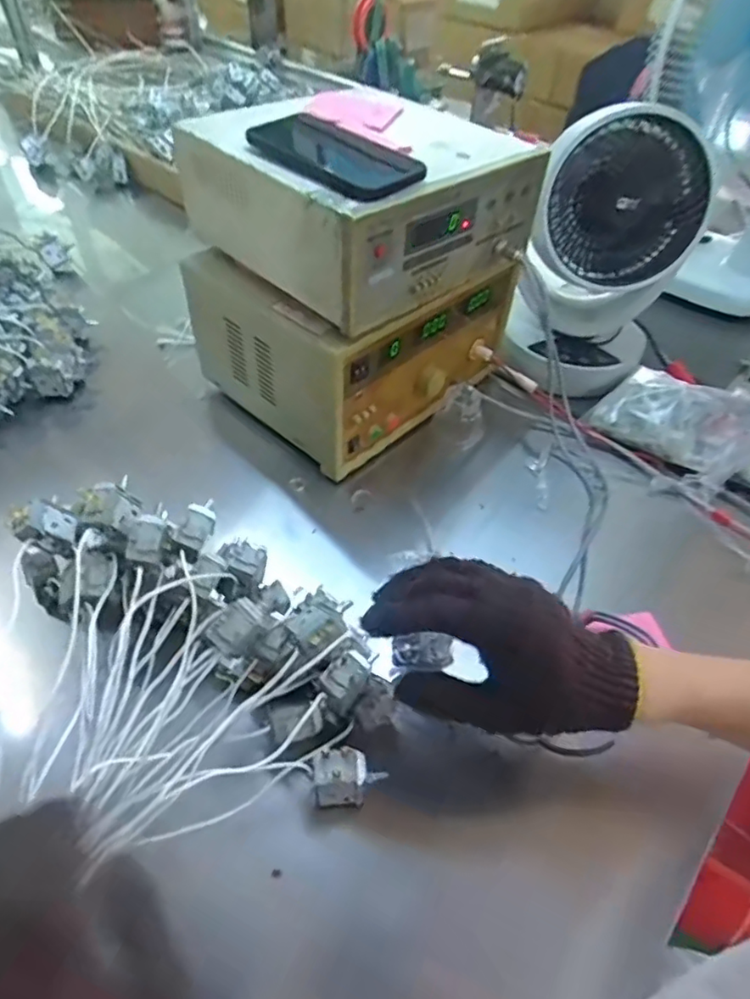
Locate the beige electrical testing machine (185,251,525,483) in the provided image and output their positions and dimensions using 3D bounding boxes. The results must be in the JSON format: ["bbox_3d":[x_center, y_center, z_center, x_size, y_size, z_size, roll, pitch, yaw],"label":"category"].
[{"bbox_3d":[-0.019,-0.219,0.719,0.251,0.169,0.311,39,56,24],"label":"beige electrical testing machine"}]

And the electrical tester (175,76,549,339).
[{"bbox_3d":[-0.007,-0.317,0.599,0.282,0.120,0.257,-28,58,-27],"label":"electrical tester"}]

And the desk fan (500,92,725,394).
[{"bbox_3d":[0.290,-0.310,0.735,0.177,0.303,0.223,21,50,11],"label":"desk fan"}]

